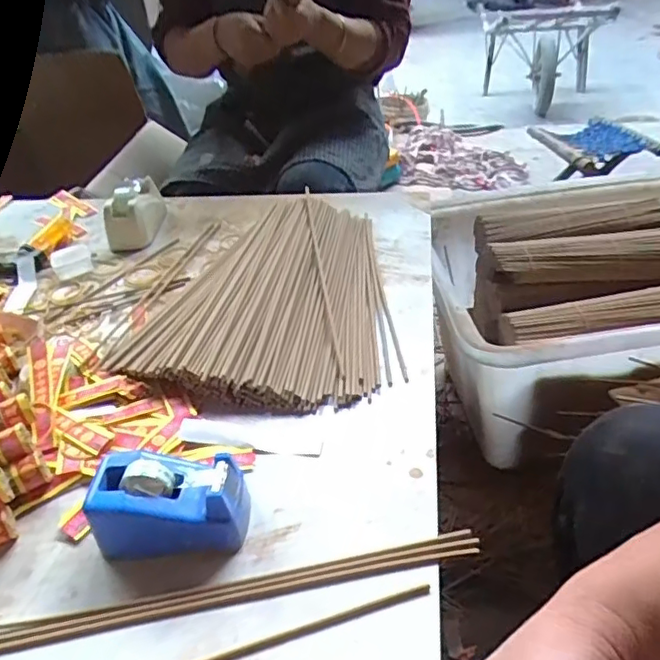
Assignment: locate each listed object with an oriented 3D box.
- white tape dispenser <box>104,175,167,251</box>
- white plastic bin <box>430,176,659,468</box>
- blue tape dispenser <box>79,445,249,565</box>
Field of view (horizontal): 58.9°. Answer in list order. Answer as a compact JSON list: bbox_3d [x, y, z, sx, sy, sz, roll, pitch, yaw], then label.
[{"bbox_3d":[-0.263,-0.162,0.791,0.060,0.058,0.112,-5,37,1],"label":"white tape dispenser"},{"bbox_3d":[0.456,-0.028,0.988,0.610,0.283,0.456,-10,37,-6],"label":"white plastic bin"},{"bbox_3d":[-0.108,0.118,0.401,0.101,0.052,0.058,-2,37,5],"label":"blue tape dispenser"}]

